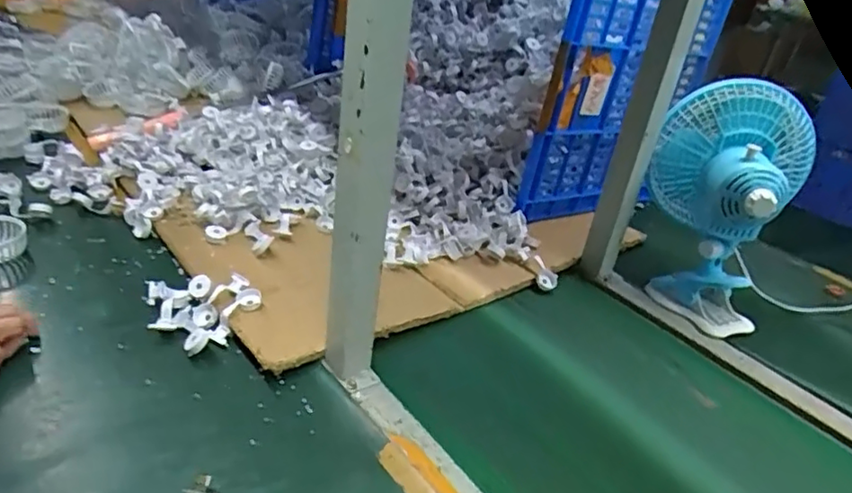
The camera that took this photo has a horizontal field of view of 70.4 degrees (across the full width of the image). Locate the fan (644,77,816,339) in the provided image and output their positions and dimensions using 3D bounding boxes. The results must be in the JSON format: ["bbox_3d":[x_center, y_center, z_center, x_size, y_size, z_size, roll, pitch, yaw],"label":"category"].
[{"bbox_3d":[0.387,-0.053,0.812,0.182,0.305,0.149,19,32,21],"label":"fan"}]

